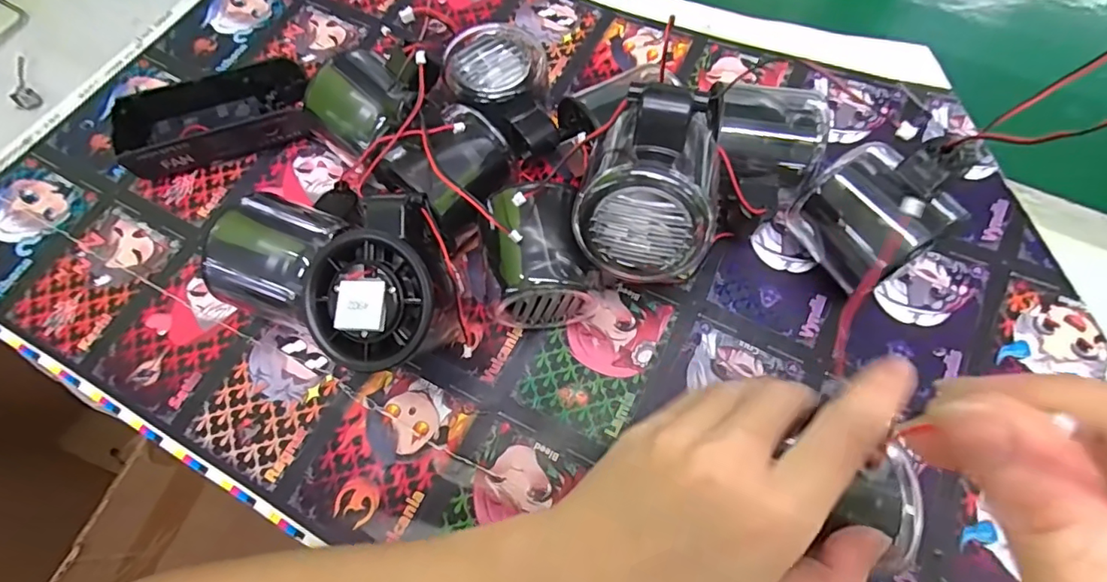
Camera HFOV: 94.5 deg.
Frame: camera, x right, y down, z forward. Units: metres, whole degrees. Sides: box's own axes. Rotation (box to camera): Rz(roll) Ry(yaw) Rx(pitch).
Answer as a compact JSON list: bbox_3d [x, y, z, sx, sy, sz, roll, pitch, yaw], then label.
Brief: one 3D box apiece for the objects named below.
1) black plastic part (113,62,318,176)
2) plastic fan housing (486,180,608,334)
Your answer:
[{"bbox_3d":[-0.198,-0.102,0.305,0.103,0.026,0.048,-14,68,-3],"label":"black plastic part"},{"bbox_3d":[-0.003,-0.016,0.248,0.051,0.057,0.054,-7,68,-1],"label":"plastic fan housing"}]

